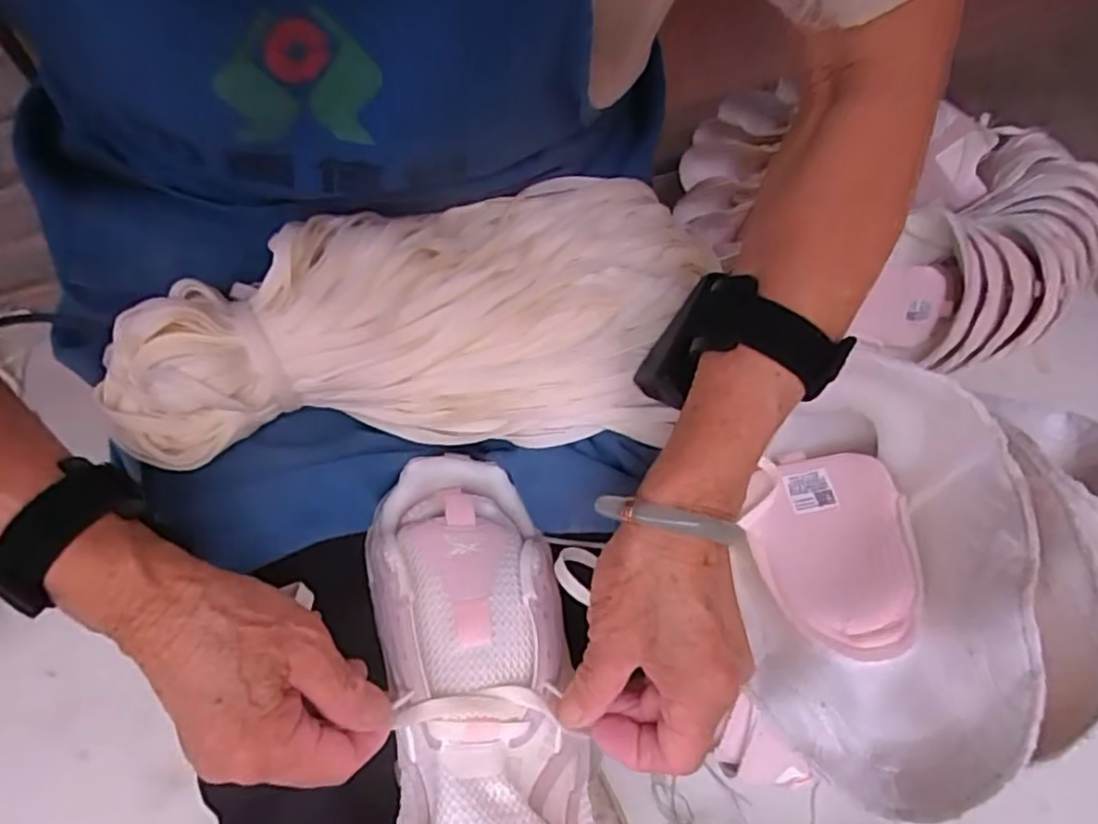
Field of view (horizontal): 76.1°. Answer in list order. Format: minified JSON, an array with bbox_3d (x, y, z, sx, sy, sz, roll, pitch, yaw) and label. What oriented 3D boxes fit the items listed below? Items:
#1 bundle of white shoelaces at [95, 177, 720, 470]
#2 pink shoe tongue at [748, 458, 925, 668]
[{"bbox_3d":[-0.061,-0.057,0.372,0.294,0.079,0.145,-6,65,-5],"label":"bundle of white shoelaces"},{"bbox_3d":[0.149,0.071,0.373,0.077,0.007,0.124,-9,40,24],"label":"pink shoe tongue"}]

